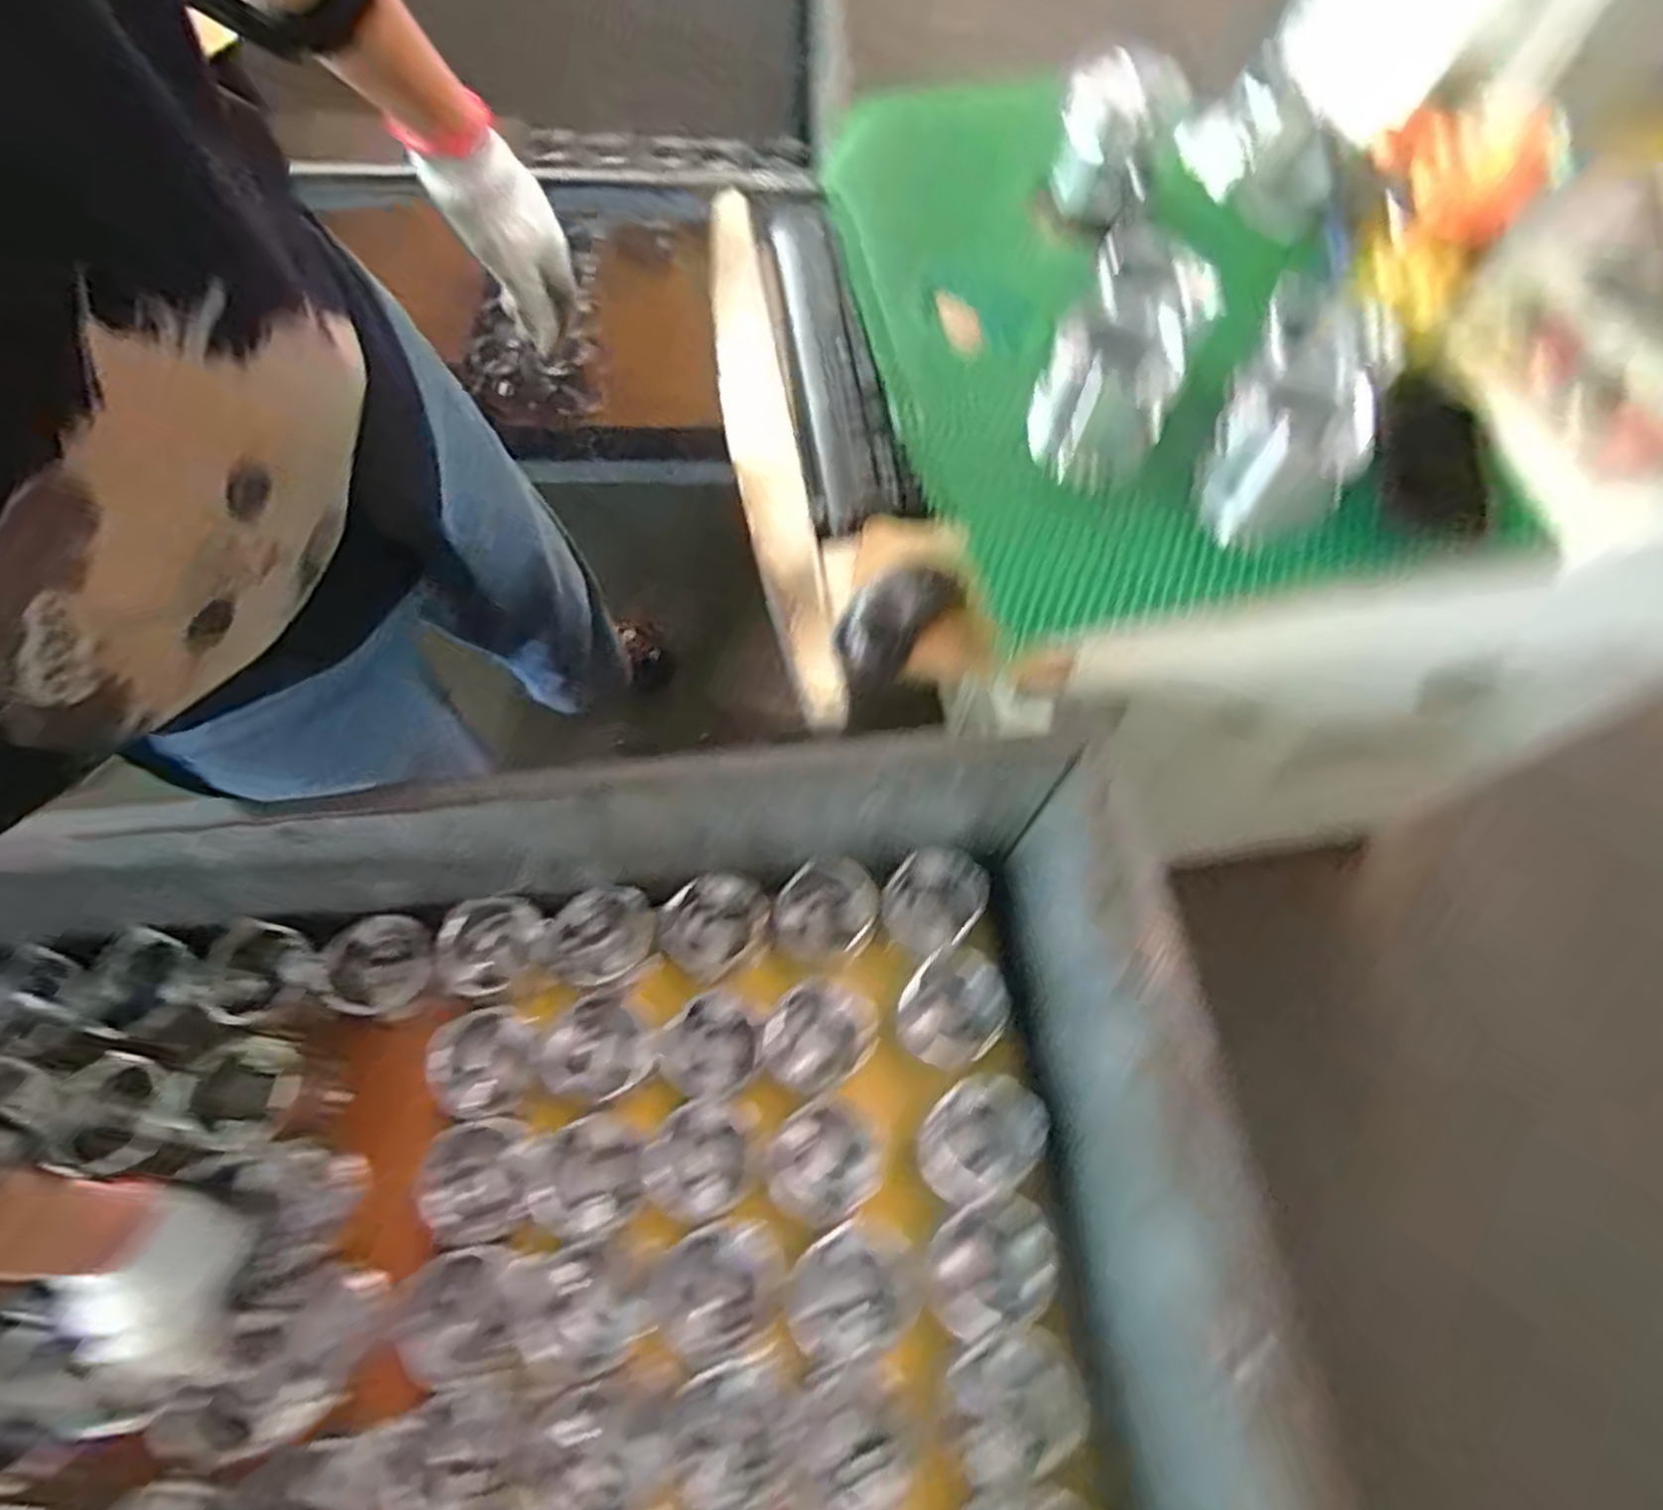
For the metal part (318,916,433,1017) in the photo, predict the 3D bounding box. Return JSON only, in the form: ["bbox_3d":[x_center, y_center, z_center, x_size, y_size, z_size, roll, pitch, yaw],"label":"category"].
[{"bbox_3d":[-0.414,0.196,0.735,0.094,0.065,0.082,-26,68,-13],"label":"metal part"}]

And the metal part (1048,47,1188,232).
[{"bbox_3d":[0.241,-0.528,0.685,0.090,0.106,0.078,13,65,5],"label":"metal part"}]

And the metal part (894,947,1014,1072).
[{"bbox_3d":[0.112,0.234,0.736,0.087,0.034,0.106,33,68,14],"label":"metal part"}]

